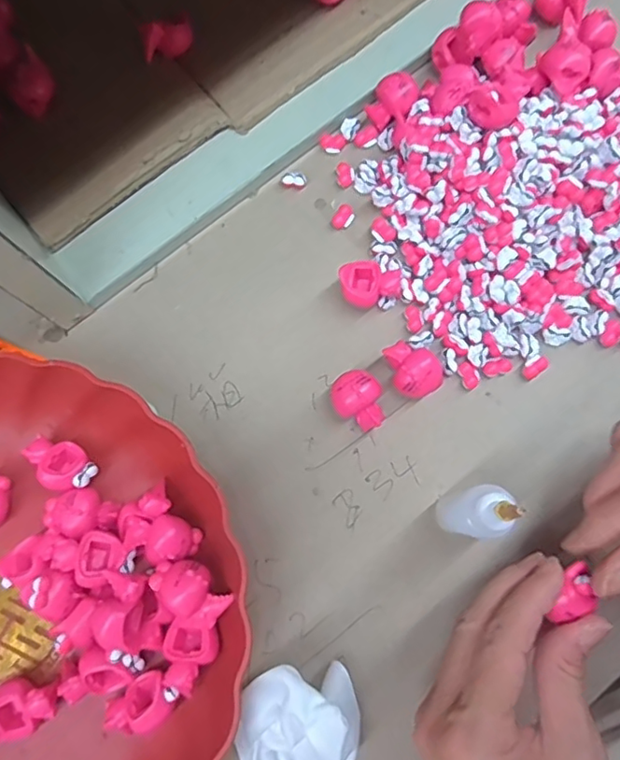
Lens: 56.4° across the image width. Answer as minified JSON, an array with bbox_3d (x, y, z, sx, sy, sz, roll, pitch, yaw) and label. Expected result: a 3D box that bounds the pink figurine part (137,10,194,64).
[{"bbox_3d":[-0.084,-0.205,0.345,0.034,0.025,0.017,-36,78,-6],"label":"pink figurine part"}]

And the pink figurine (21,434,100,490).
[{"bbox_3d":[-0.130,0.043,0.301,0.035,0.014,0.022,43,82,10],"label":"pink figurine"}]

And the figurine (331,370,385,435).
[{"bbox_3d":[0.026,0.011,0.308,0.026,0.021,0.030,-39,79,-6],"label":"figurine"}]

